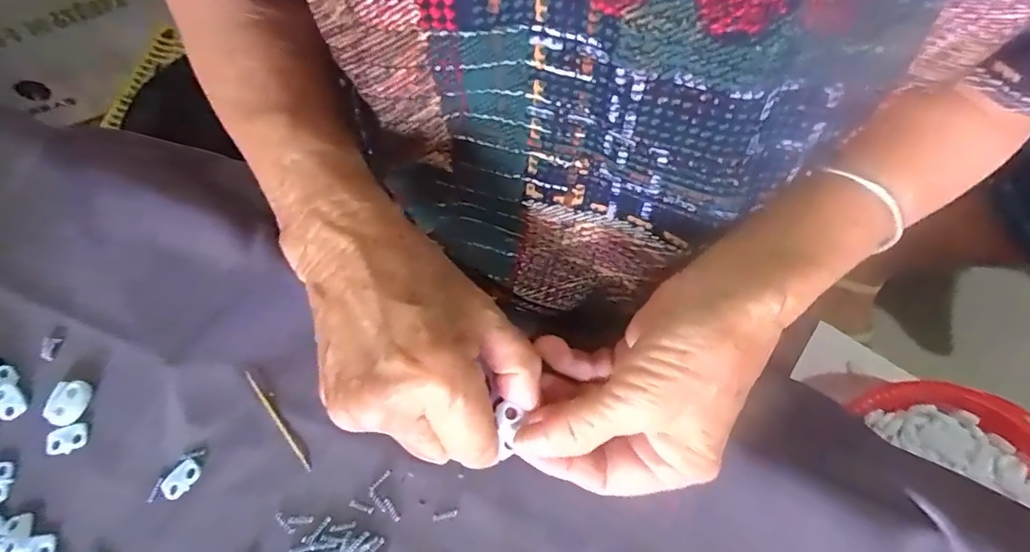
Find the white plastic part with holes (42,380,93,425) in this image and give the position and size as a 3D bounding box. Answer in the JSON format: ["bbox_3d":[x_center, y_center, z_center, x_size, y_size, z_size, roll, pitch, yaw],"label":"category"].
[{"bbox_3d":[-0.224,0.063,0.270,0.017,0.006,0.022,15,71,9],"label":"white plastic part with holes"}]

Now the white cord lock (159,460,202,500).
[{"bbox_3d":[-0.160,0.097,0.256,0.020,0.004,0.013,-40,73,-11],"label":"white cord lock"}]

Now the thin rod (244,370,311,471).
[{"bbox_3d":[-0.119,0.071,0.268,0.004,0.006,0.060,-37,72,-10],"label":"thin rod"}]

